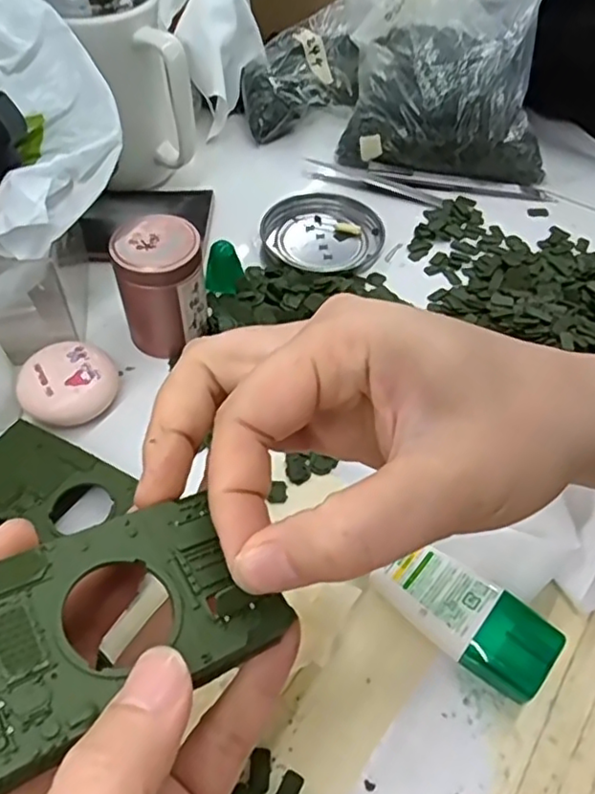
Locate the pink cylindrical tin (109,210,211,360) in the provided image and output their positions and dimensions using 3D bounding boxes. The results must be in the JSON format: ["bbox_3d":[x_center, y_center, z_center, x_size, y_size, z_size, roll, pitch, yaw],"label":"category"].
[{"bbox_3d":[-0.072,-0.059,0.340,0.043,0.062,0.044,1,53,-1],"label":"pink cylindrical tin"}]

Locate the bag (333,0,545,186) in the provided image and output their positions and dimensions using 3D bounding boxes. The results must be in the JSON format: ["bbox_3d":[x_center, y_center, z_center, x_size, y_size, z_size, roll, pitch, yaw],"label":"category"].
[{"bbox_3d":[0.103,-0.257,0.455,0.144,0.133,0.159,0,53,-2],"label":"bag"}]

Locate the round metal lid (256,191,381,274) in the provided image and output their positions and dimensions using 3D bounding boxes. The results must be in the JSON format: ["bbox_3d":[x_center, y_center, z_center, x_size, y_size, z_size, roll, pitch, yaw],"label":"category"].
[{"bbox_3d":[0.018,-0.109,0.422,0.077,0.011,0.077,1,53,-1],"label":"round metal lid"}]

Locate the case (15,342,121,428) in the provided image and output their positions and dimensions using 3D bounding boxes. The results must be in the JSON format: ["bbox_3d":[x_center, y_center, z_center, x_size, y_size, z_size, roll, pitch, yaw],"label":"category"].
[{"bbox_3d":[-0.117,-0.005,0.325,0.048,0.025,0.042,-20,56,-16],"label":"case"}]

